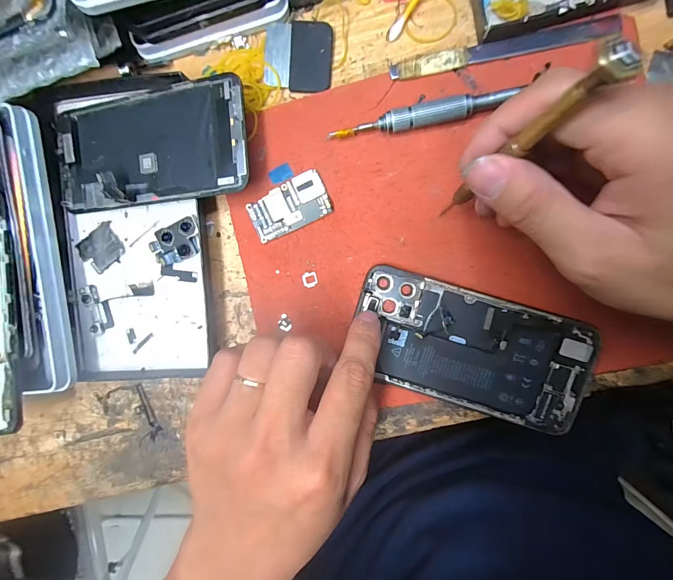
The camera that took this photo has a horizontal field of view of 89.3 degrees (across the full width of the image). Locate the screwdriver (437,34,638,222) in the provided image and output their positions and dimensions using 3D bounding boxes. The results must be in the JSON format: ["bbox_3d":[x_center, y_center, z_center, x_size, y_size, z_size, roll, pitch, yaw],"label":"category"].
[{"bbox_3d":[0.077,-0.059,0.154,0.012,0.115,0.011,29,80,-1],"label":"screwdriver"}]

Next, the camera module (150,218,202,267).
[{"bbox_3d":[-0.108,-0.031,0.226,0.036,0.008,0.025,-16,94,7],"label":"camera module"}]

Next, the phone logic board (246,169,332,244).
[{"bbox_3d":[-0.030,-0.053,0.216,0.050,0.004,0.028,-23,93,7],"label":"phone logic board"}]

